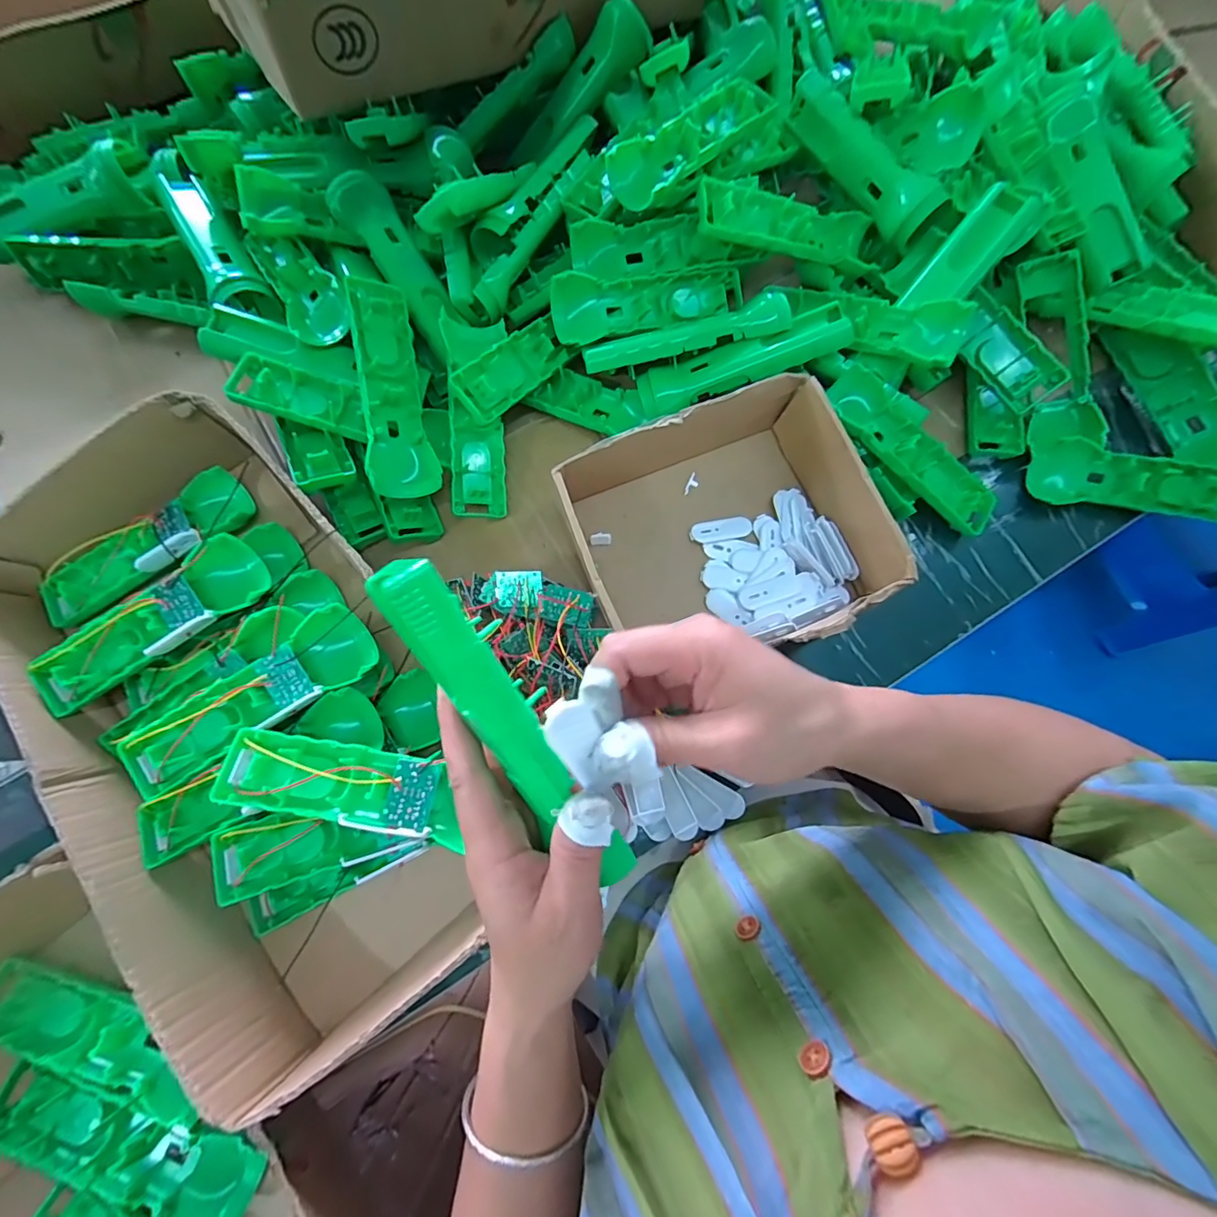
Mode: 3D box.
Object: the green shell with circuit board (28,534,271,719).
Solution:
[{"bbox_3d":[-0.319,0.011,0.362,0.164,0.037,0.053,-31,78,-6],"label":"green shell with circuit board"}]

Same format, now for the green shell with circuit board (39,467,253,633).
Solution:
[{"bbox_3d":[-0.355,-0.043,0.395,0.164,0.029,0.055,-35,78,-7],"label":"green shell with circuit board"}]

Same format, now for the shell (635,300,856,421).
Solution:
[{"bbox_3d":[0.102,-0.195,0.406,0.159,0.018,0.039,-15,78,13],"label":"shell"}]

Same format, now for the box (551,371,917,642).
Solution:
[{"bbox_3d":[0.082,-0.057,0.387,0.206,0.071,0.191,-20,78,-5],"label":"box"}]

